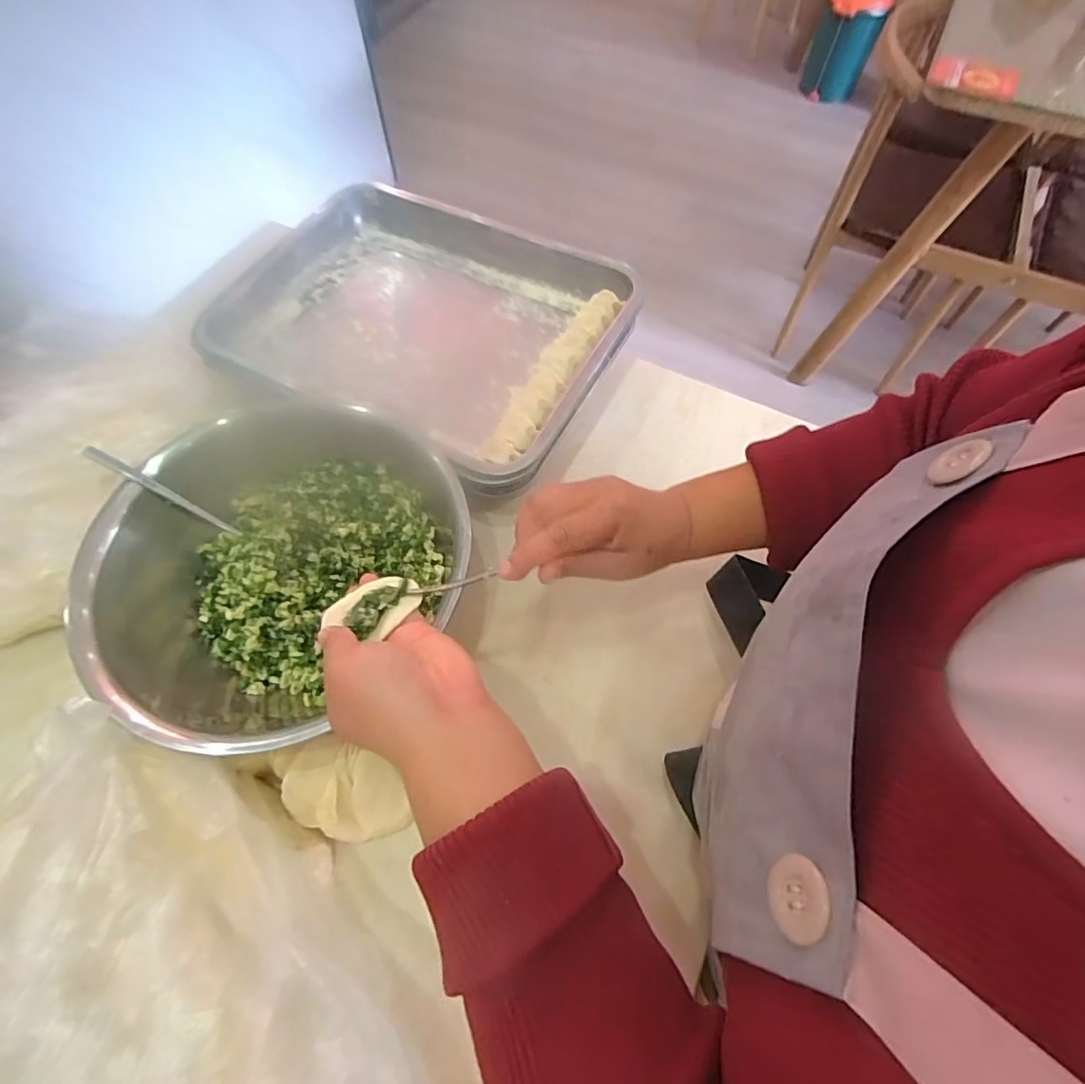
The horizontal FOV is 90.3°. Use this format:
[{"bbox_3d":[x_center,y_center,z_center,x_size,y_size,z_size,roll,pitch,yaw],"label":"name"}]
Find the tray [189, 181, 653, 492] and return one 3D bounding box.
[{"bbox_3d":[-0.131,-0.222,0.549,0.409,0.056,0.293,27,66,13],"label":"tray"}]

